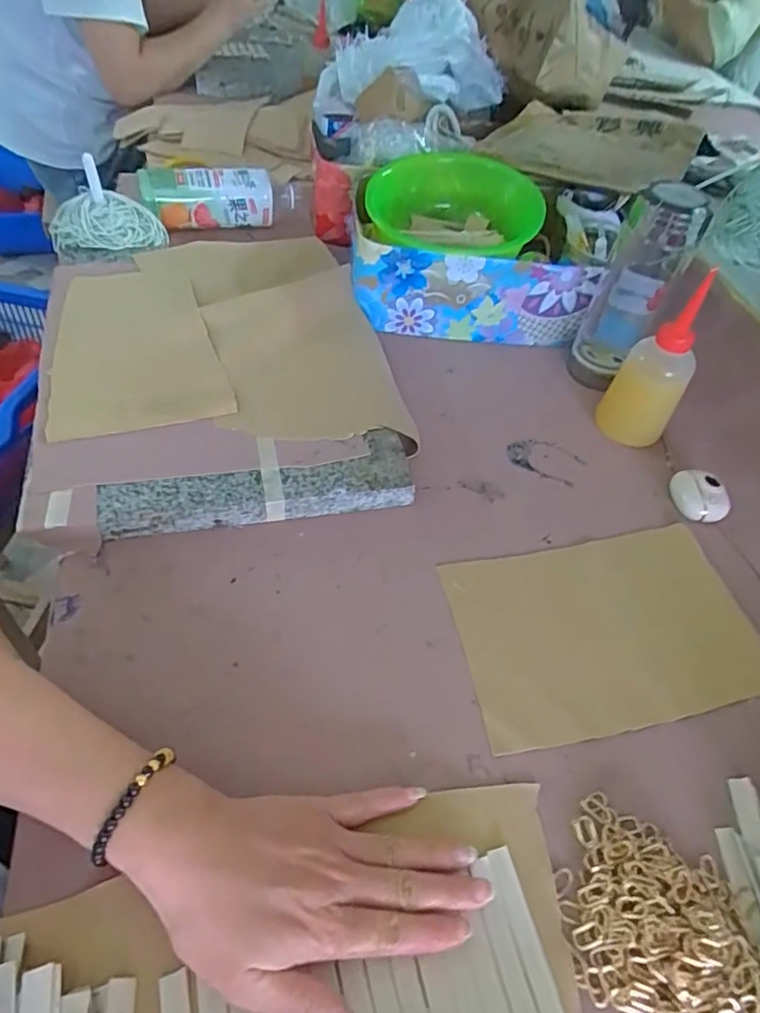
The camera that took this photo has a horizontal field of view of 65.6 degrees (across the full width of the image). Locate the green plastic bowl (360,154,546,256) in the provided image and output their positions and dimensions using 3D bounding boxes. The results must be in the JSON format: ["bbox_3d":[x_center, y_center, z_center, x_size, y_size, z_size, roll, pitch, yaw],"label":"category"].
[{"bbox_3d":[0.080,-0.339,0.663,0.179,0.056,0.191,4,50,-5],"label":"green plastic bowl"}]

